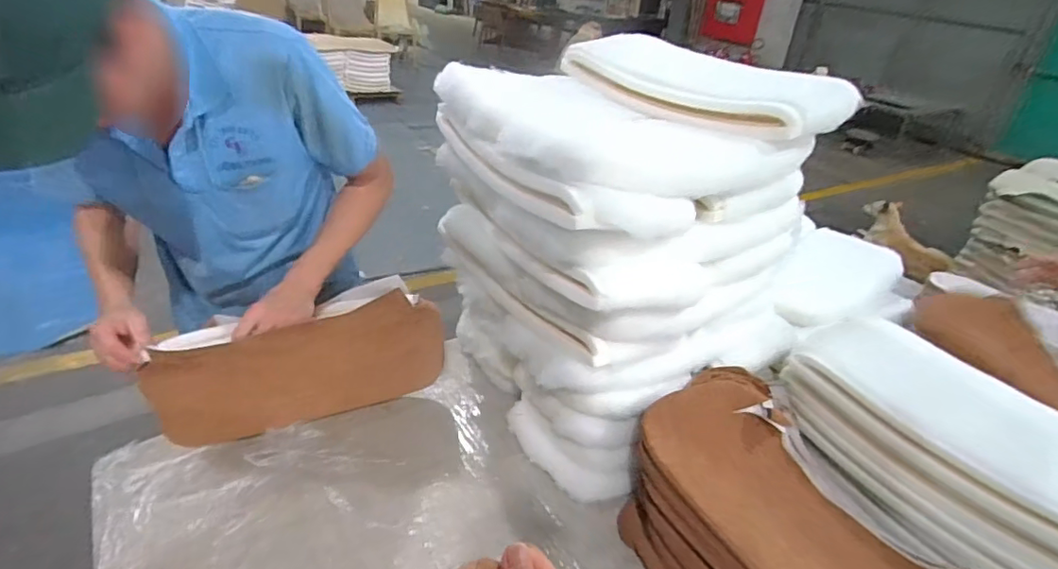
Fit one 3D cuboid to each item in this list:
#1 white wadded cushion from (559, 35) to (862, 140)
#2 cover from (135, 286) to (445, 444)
[{"bbox_3d":[0.264,-0.331,0.918,0.236,0.066,0.454,-17,38,-34],"label":"white wadded cushion"},{"bbox_3d":[-0.356,0.146,0.925,0.435,0.220,0.051,-10,35,-26],"label":"cover"}]

